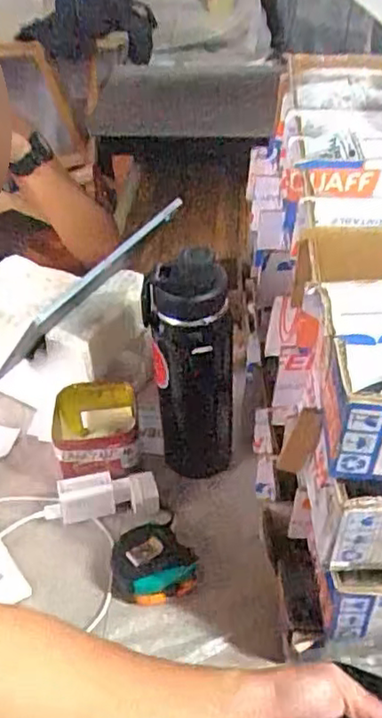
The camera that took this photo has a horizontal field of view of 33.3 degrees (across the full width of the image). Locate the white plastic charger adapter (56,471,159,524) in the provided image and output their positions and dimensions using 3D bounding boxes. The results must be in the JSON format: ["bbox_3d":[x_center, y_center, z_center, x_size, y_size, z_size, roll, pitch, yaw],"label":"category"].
[{"bbox_3d":[-0.089,0.150,0.690,0.103,0.052,0.033,-4,41,-3],"label":"white plastic charger adapter"}]

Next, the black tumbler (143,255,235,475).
[{"bbox_3d":[0.002,0.022,0.696,0.086,0.287,0.093,-1,41,1],"label":"black tumbler"}]

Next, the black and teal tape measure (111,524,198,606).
[{"bbox_3d":[-0.037,0.206,0.638,0.084,0.053,0.073,-2,41,-1],"label":"black and teal tape measure"}]

